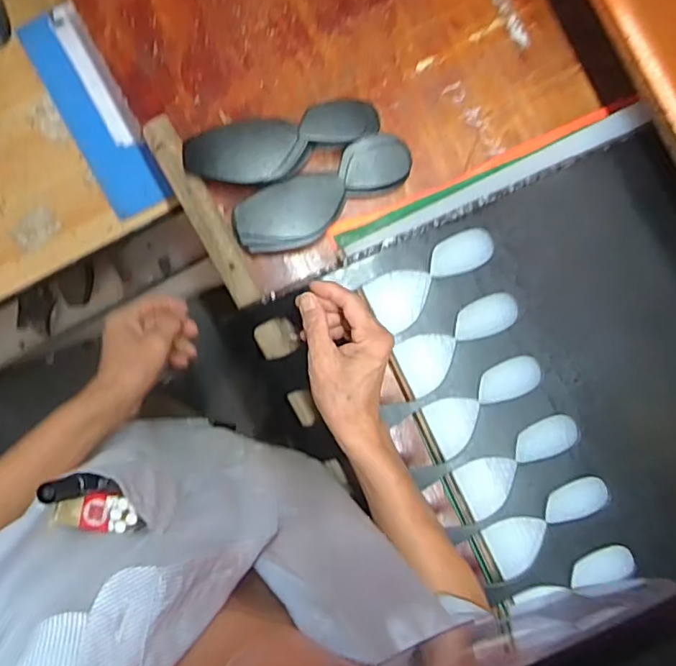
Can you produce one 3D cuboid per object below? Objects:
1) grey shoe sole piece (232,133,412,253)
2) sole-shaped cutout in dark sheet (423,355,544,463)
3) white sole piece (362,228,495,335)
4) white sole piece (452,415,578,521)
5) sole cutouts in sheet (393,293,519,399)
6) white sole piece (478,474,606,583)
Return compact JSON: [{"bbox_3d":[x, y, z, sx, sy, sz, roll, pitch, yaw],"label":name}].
[{"bbox_3d":[-0.017,-0.150,0.609,0.198,0.030,0.070,-29,92,-2],"label":"grey shoe sole piece"},{"bbox_3d":[0.151,0.068,0.586,0.133,0.004,0.056,-40,92,-1],"label":"sole-shaped cutout in dark sheet"},{"bbox_3d":[0.096,-0.065,0.588,0.141,0.006,0.058,-39,93,1],"label":"white sole piece"},{"bbox_3d":[0.190,0.135,0.588,0.138,0.006,0.055,-34,92,-2],"label":"white sole piece"},{"bbox_3d":[0.128,0.007,0.589,0.138,0.009,0.056,-32,92,-2],"label":"sole cutouts in sheet"},{"bbox_3d":[0.219,0.197,0.586,0.139,0.006,0.056,-39,92,-1],"label":"white sole piece"}]

